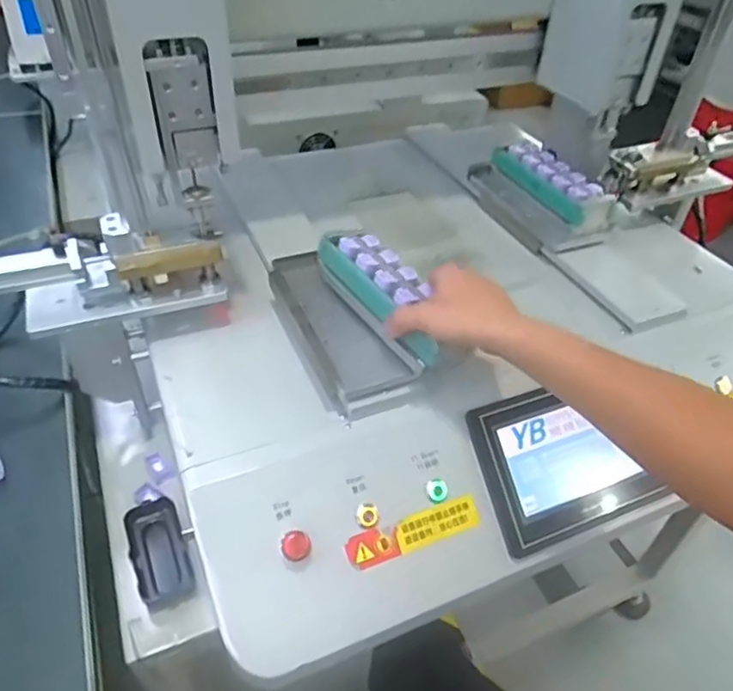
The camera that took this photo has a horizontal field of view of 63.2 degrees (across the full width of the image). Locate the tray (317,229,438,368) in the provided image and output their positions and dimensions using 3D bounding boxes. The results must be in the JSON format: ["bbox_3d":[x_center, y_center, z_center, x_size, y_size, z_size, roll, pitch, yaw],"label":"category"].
[{"bbox_3d":[0.023,-0.054,0.583,0.063,0.040,0.187,-21,53,-25],"label":"tray"}]

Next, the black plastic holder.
[{"bbox_3d":[-0.211,0.208,0.608,0.051,0.028,0.108,-15,45,-21],"label":"black plastic holder"}]

